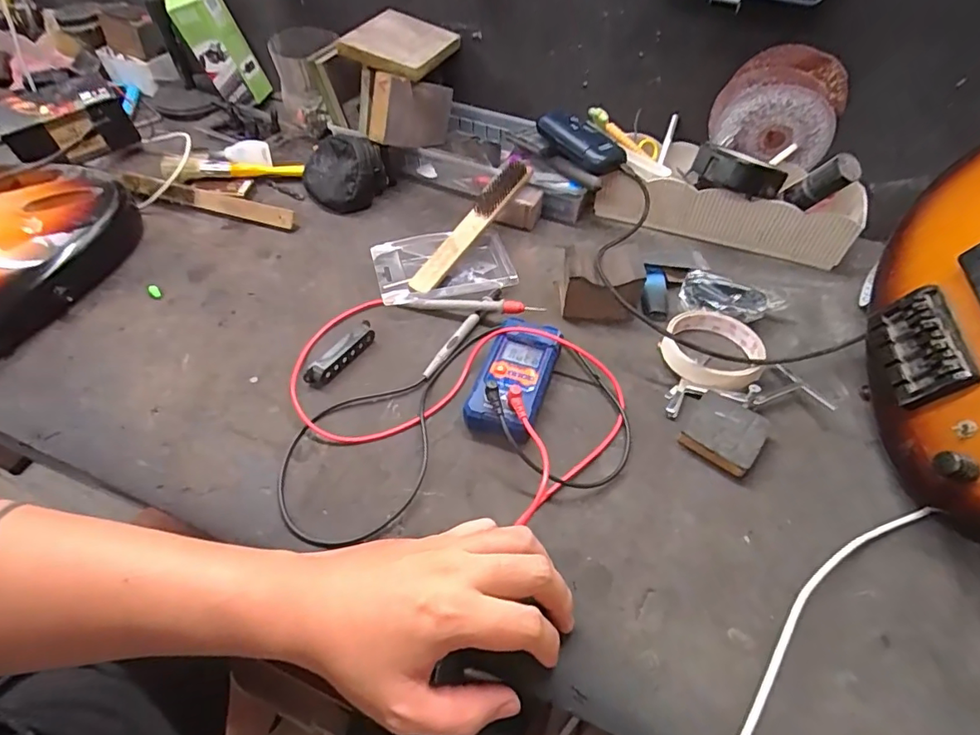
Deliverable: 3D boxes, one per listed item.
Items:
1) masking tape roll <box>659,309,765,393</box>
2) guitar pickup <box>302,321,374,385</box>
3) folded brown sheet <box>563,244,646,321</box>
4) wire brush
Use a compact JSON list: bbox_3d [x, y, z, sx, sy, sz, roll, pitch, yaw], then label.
[{"bbox_3d":[0.204,-0.018,0.478,0.085,0.020,0.096,26,56,19],"label":"masking tape roll"},{"bbox_3d":[-0.132,-0.012,0.470,0.015,0.022,0.076,31,58,22],"label":"guitar pickup"},{"bbox_3d":[0.107,-0.087,0.512,0.075,0.054,0.061,6,52,4],"label":"folded brown sheet"},{"bbox_3d":[-0.019,-0.156,0.565,0.032,0.015,0.195,29,70,21],"label":"wire brush"}]

